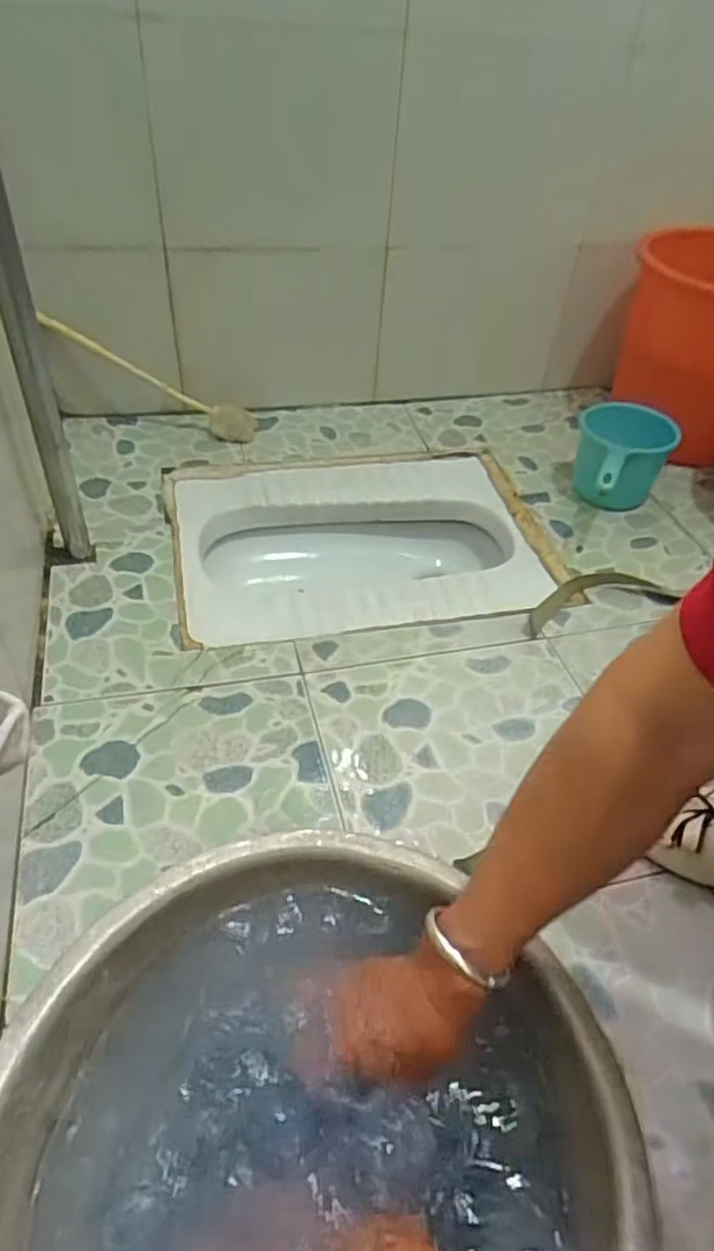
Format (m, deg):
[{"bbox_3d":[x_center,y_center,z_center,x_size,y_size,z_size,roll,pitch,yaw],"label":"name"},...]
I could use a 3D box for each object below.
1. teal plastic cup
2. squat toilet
[{"bbox_3d":[0.366,-0.208,0.981,0.132,0.136,0.224,17,44,11],"label":"teal plastic cup"},{"bbox_3d":[0.001,-0.088,1.001,0.484,0.142,0.372,-7,46,-13],"label":"squat toilet"}]

